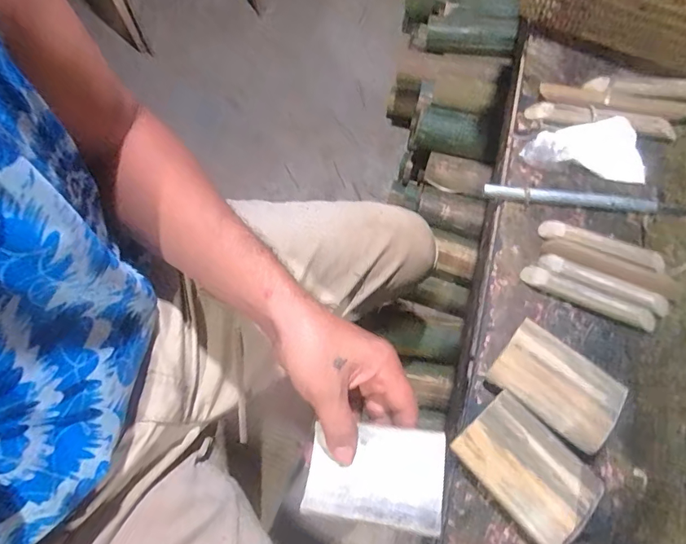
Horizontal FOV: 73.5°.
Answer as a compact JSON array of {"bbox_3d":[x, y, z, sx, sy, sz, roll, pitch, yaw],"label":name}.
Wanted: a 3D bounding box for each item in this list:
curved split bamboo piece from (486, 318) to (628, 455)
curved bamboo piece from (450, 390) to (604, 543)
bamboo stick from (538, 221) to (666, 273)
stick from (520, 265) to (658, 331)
[{"bbox_3d":[0.177,0.095,0.384,0.097,0.026,0.063,40,72,14],"label":"curved split bamboo piece"},{"bbox_3d":[0.144,0.155,0.363,0.067,0.027,0.100,-40,73,-16],"label":"curved bamboo piece"},{"bbox_3d":[0.245,-0.026,0.434,0.114,0.011,0.020,21,68,8],"label":"bamboo stick"},{"bbox_3d":[0.223,0.024,0.417,0.119,0.013,0.018,21,68,12],"label":"stick"}]

